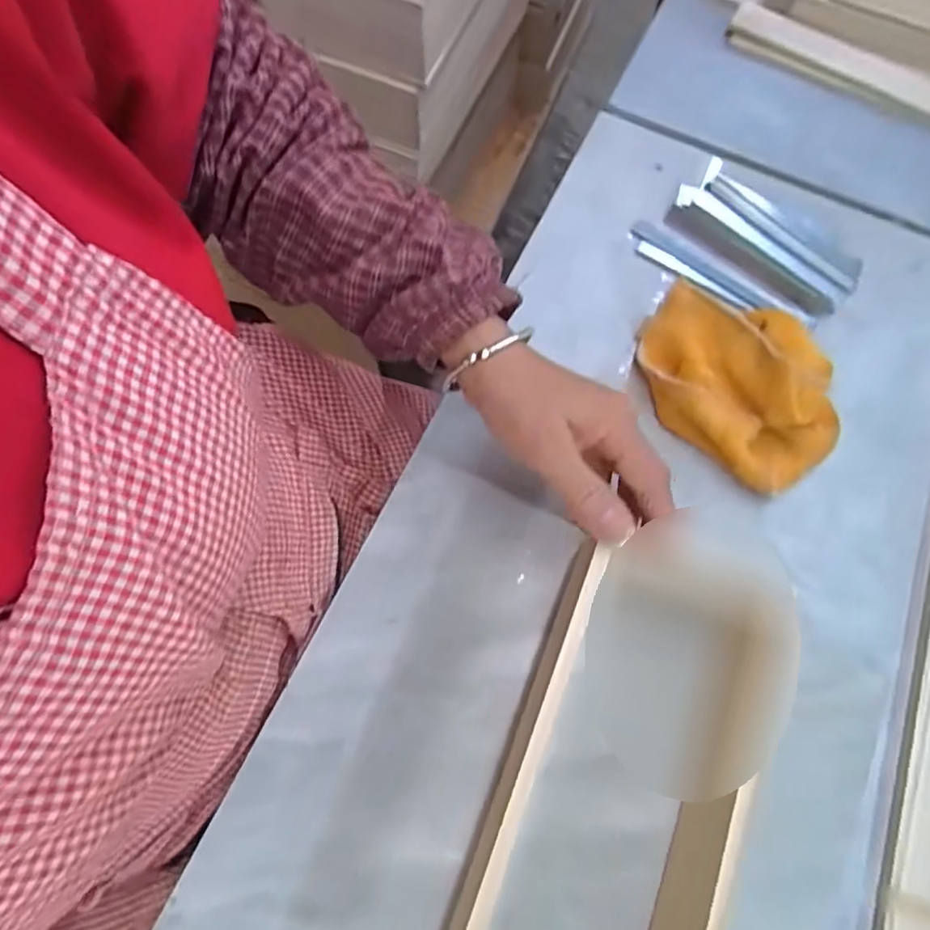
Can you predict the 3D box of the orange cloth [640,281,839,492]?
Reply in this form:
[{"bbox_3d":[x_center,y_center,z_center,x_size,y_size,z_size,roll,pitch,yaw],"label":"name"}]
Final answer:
[{"bbox_3d":[0.171,-0.053,0.371,0.137,0.041,0.092,41,77,11],"label":"orange cloth"}]

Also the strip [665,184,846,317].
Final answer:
[{"bbox_3d":[0.200,-0.148,0.416,0.131,0.010,0.031,42,77,11],"label":"strip"}]

